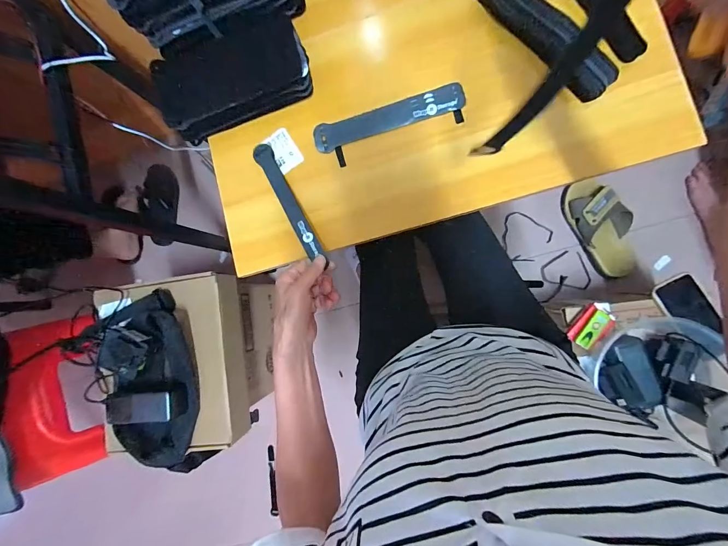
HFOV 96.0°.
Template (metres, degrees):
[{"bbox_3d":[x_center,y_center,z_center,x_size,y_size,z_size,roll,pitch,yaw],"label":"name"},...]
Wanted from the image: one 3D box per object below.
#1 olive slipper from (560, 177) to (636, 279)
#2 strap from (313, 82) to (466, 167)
[{"bbox_3d":[0.584,-0.114,0.806,0.113,0.069,0.255,-27,84,8],"label":"olive slipper"},{"bbox_3d":[0.034,-0.197,0.435,0.199,0.008,0.057,-14,86,9],"label":"strap"}]

